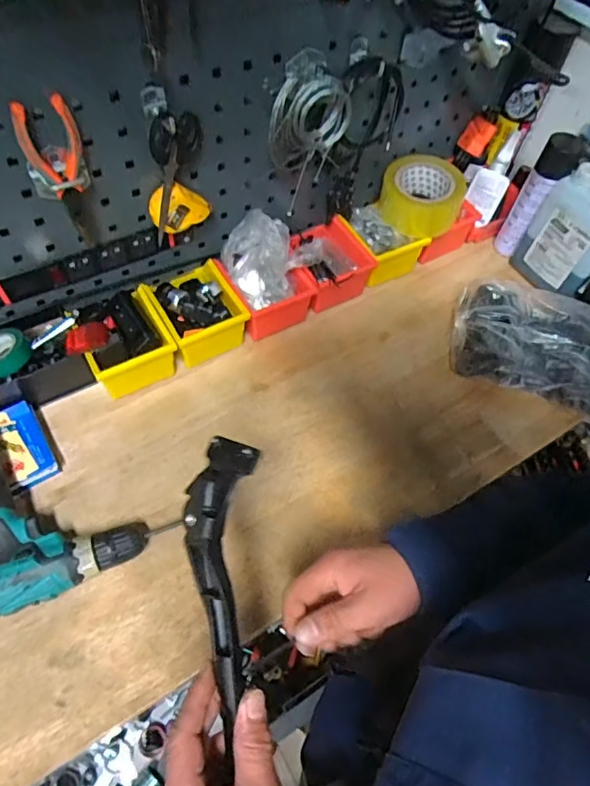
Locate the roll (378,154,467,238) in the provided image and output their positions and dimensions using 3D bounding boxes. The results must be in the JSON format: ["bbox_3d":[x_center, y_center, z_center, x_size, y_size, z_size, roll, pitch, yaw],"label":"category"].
[{"bbox_3d":[0.196,-0.306,0.794,0.122,0.061,0.122,1,61,-2],"label":"roll"}]

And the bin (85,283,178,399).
[{"bbox_3d":[-0.221,-0.069,0.679,0.105,0.077,0.123,-23,64,-14],"label":"bin"}]

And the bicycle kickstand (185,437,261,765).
[{"bbox_3d":[-0.052,0.145,0.372,0.051,0.036,0.217,-2,88,-4],"label":"bicycle kickstand"}]

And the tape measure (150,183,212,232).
[{"bbox_3d":[-0.141,-0.232,0.628,0.075,0.057,0.026,-21,63,-13],"label":"tape measure"}]

